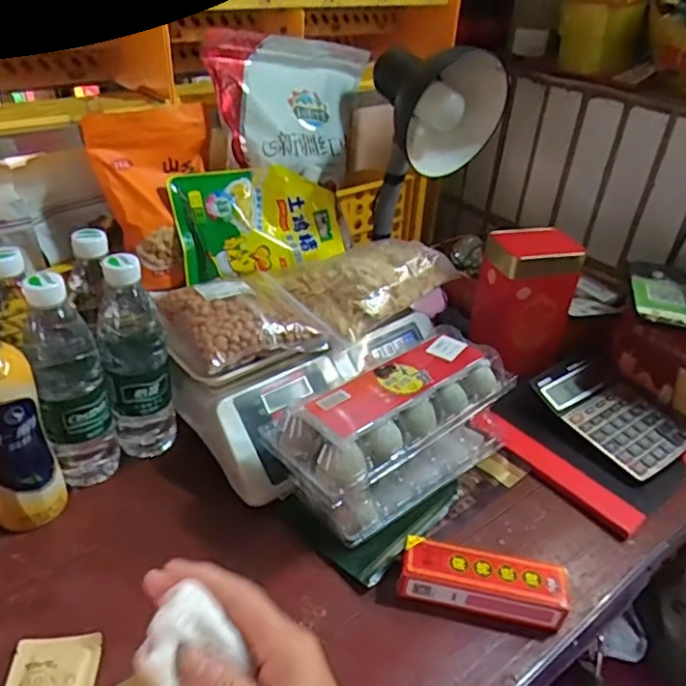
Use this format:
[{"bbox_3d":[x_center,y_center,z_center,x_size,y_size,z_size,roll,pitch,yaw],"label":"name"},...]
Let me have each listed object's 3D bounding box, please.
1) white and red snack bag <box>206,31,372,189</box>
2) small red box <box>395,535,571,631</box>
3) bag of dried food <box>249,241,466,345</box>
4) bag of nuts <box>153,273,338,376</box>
[{"bbox_3d":[-0.079,-0.295,0.727,0.202,0.186,0.070,9,-10,-28],"label":"white and red snack bag"},{"bbox_3d":[0.116,0.198,0.493,0.132,0.032,0.039,11,33,9],"label":"small red box"},{"bbox_3d":[0.003,-0.074,0.678,0.152,0.052,0.217,30,40,33],"label":"bag of dried food"},{"bbox_3d":[-0.102,-0.024,0.610,0.145,0.047,0.133,-17,39,-30],"label":"bag of nuts"}]

